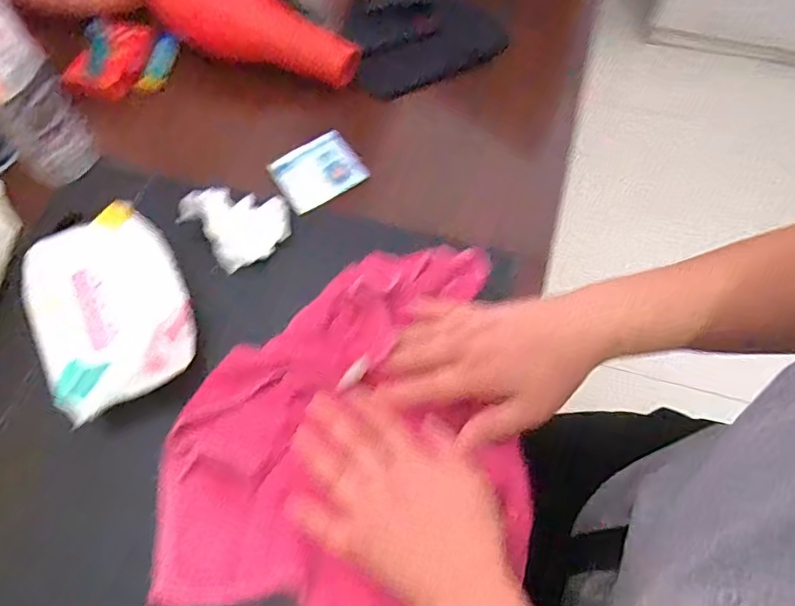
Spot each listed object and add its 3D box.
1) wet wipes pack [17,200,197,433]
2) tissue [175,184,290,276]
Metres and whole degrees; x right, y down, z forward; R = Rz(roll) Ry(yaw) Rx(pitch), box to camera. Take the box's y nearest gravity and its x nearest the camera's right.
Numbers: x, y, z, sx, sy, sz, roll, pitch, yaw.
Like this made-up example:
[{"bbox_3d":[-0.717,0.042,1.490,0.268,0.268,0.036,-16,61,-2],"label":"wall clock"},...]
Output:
[{"bbox_3d":[-0.234,0.003,0.451,0.120,0.026,0.158,-25,66,-11],"label":"wet wipes pack"},{"bbox_3d":[-0.143,-0.073,0.508,0.081,0.035,0.074,-30,100,-20],"label":"tissue"}]

